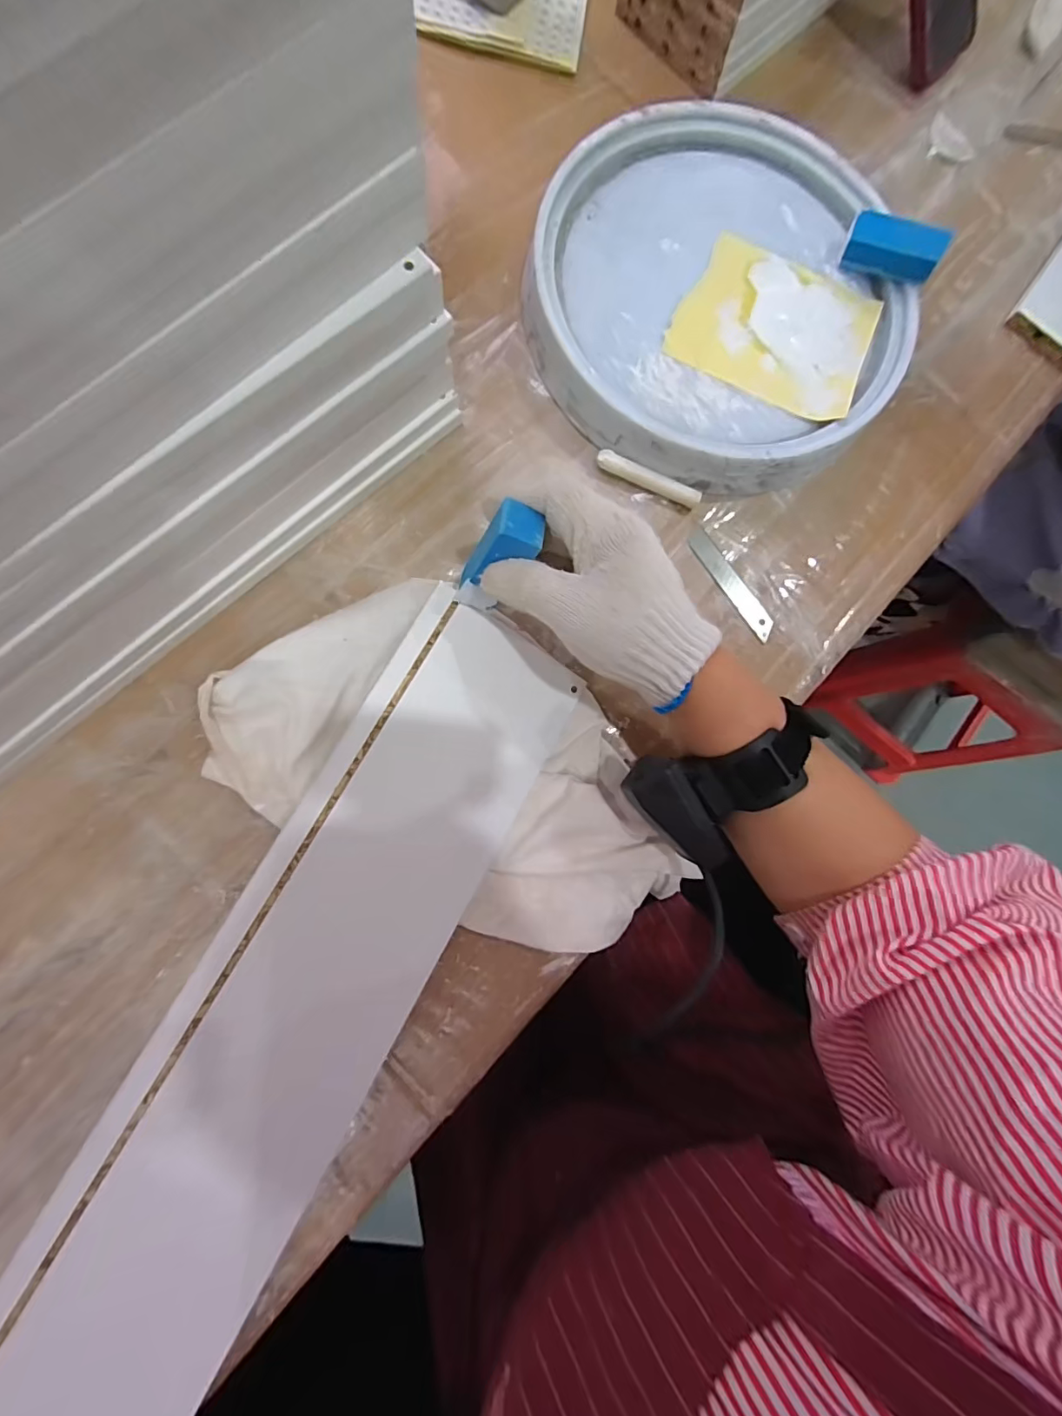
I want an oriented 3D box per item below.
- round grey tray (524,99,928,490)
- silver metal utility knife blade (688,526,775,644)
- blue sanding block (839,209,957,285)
[{"bbox_3d":[0.143,-0.305,0.387,0.278,0.044,0.276,1,82,-6],"label":"round grey tray"},{"bbox_3d":[0.151,-0.093,0.377,0.020,0.005,0.094,-35,87,-10],"label":"silver metal utility knife blade"},{"bbox_3d":[0.274,-0.347,0.379,0.065,0.026,0.026,27,80,12],"label":"blue sanding block"}]

